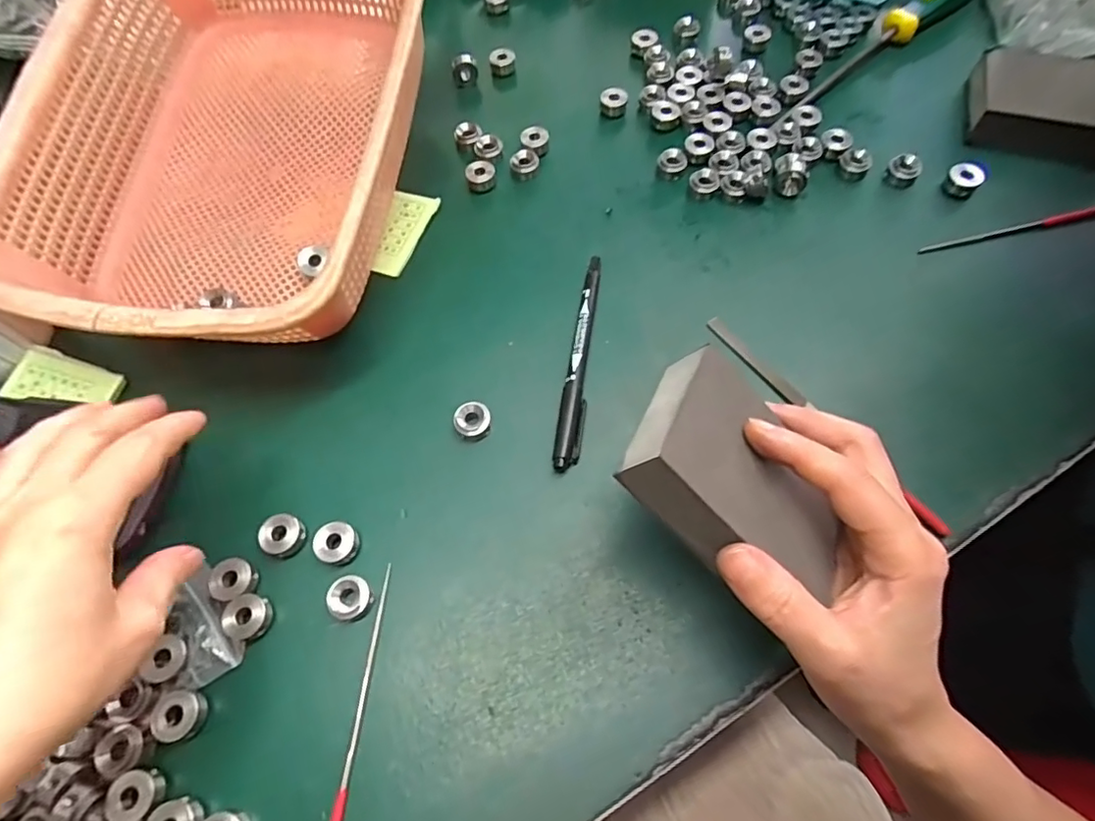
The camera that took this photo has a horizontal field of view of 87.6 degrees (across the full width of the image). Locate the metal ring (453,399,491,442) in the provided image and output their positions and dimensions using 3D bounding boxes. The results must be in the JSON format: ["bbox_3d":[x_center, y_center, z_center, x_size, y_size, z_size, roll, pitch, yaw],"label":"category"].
[{"bbox_3d":[-0.040,0.005,0.306,0.019,0.014,0.018,-1,65,2],"label":"metal ring"}]

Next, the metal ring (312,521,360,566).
[{"bbox_3d":[-0.103,0.066,0.280,0.019,0.013,0.018,-1,65,2],"label":"metal ring"}]

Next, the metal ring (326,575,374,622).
[{"bbox_3d":[-0.093,0.089,0.269,0.019,0.009,0.018,-1,65,2],"label":"metal ring"}]

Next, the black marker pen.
[{"bbox_3d":[0.019,-0.031,0.321,0.014,0.008,0.136,7,66,6],"label":"black marker pen"}]

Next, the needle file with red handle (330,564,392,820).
[{"bbox_3d":[-0.084,0.137,0.247,0.005,0.005,0.136,3,65,4],"label":"needle file with red handle"}]

